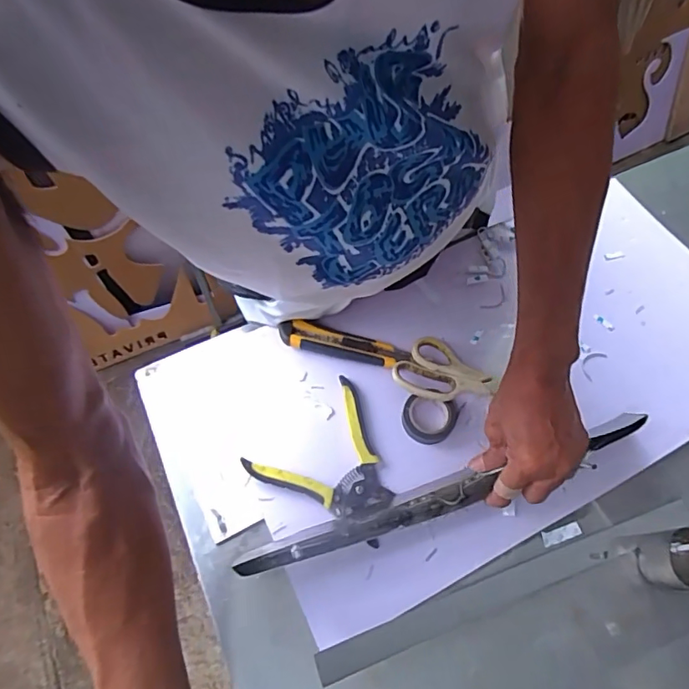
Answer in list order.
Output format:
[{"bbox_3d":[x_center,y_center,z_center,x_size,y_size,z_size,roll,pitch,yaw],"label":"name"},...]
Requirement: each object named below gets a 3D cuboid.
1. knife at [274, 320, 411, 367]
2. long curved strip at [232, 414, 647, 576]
[{"bbox_3d":[0.000,0.001,0.581,0.145,0.024,0.032,12,65,7],"label":"knife"},{"bbox_3d":[0.106,0.142,0.502,0.418,0.044,0.031,-18,65,-9],"label":"long curved strip"}]

